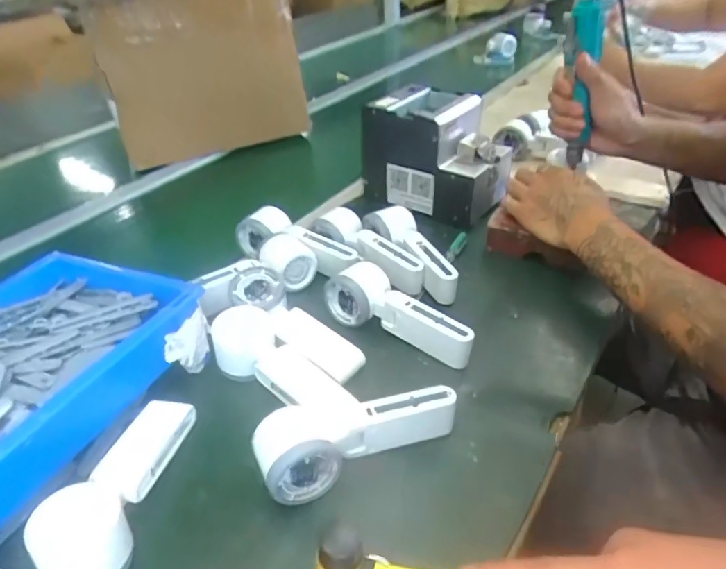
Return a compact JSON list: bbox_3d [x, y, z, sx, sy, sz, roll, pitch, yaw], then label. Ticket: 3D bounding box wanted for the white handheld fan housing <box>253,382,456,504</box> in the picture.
[{"bbox_3d":[-0.005,0.116,0.445,0.168,0.064,0.050,-18,38,-20],"label":"white handheld fan housing"}]

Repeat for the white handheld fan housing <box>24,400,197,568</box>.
[{"bbox_3d":[-0.191,0.150,0.432,0.061,0.044,0.170,0,35,5],"label":"white handheld fan housing"}]

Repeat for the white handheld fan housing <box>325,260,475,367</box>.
[{"bbox_3d":[0.038,0.032,0.576,0.171,0.059,0.054,24,43,33],"label":"white handheld fan housing"}]

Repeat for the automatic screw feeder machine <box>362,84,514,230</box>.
[{"bbox_3d":[0.103,-0.177,0.800,0.187,0.163,0.118,16,39,25],"label":"automatic screw feeder machine"}]

